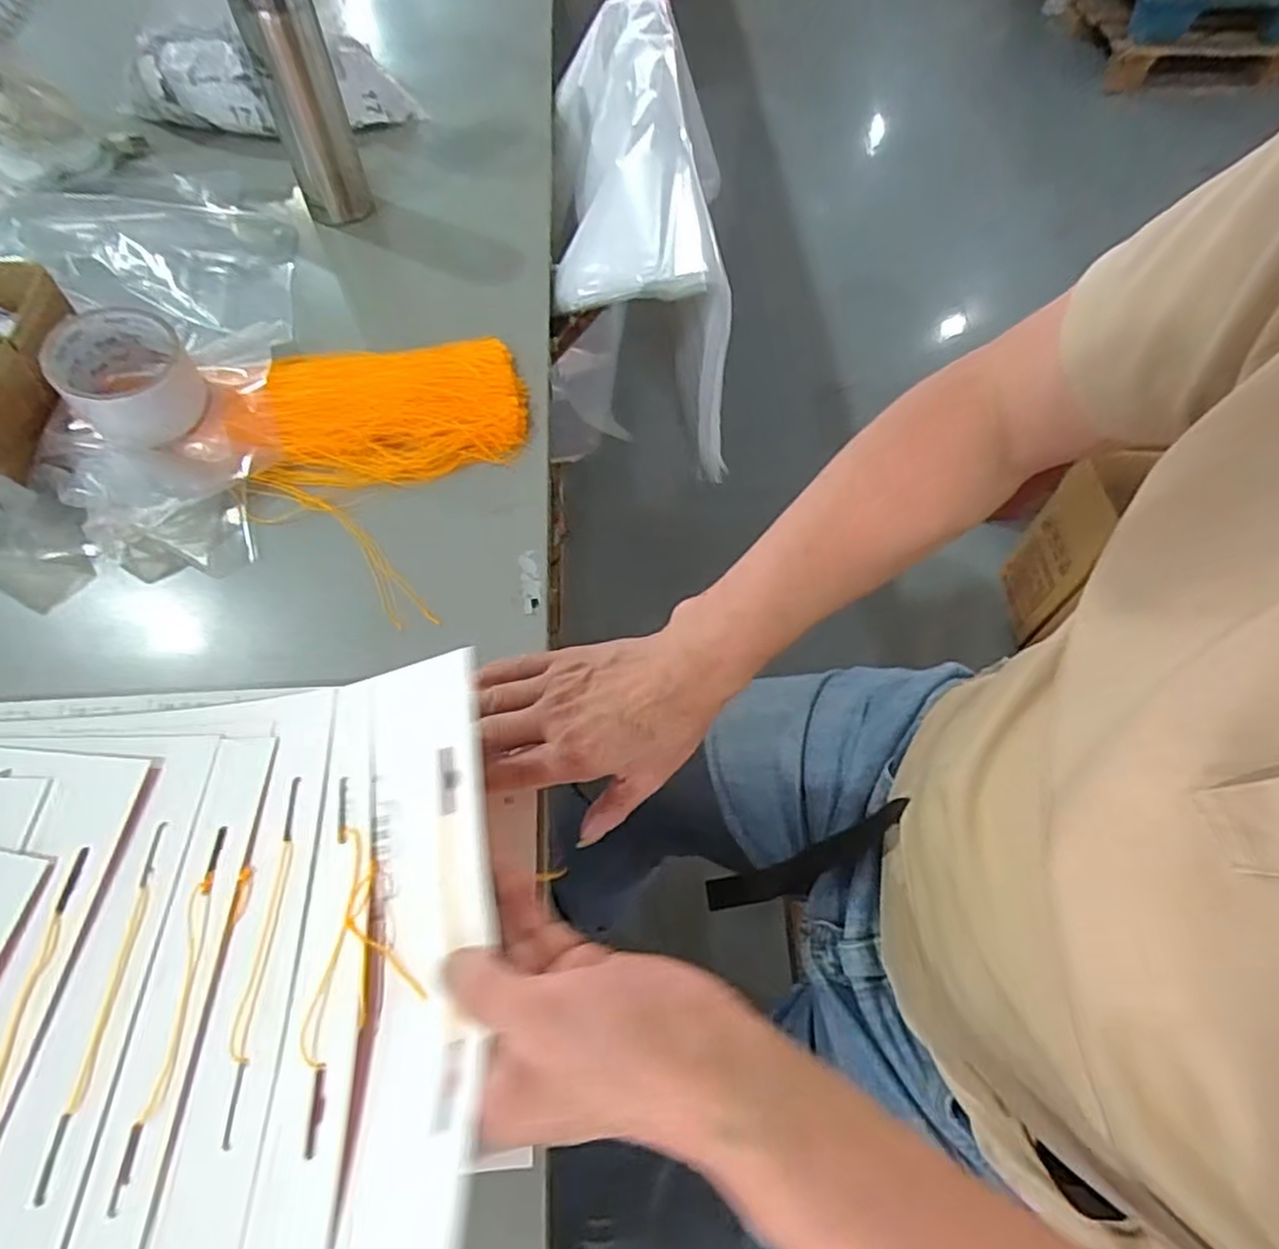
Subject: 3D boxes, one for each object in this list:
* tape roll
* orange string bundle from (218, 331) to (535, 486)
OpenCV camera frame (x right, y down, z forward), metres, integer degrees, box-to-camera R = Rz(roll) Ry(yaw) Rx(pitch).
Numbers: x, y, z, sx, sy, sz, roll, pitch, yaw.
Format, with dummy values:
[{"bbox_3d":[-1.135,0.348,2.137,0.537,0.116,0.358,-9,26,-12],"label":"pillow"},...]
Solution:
[{"bbox_3d":[-0.366,-0.176,0.504,0.081,0.062,0.092,-32,66,-18],"label":"tape roll"},{"bbox_3d":[-0.203,-0.172,0.545,0.220,0.023,0.128,-10,61,-6],"label":"orange string bundle"}]

